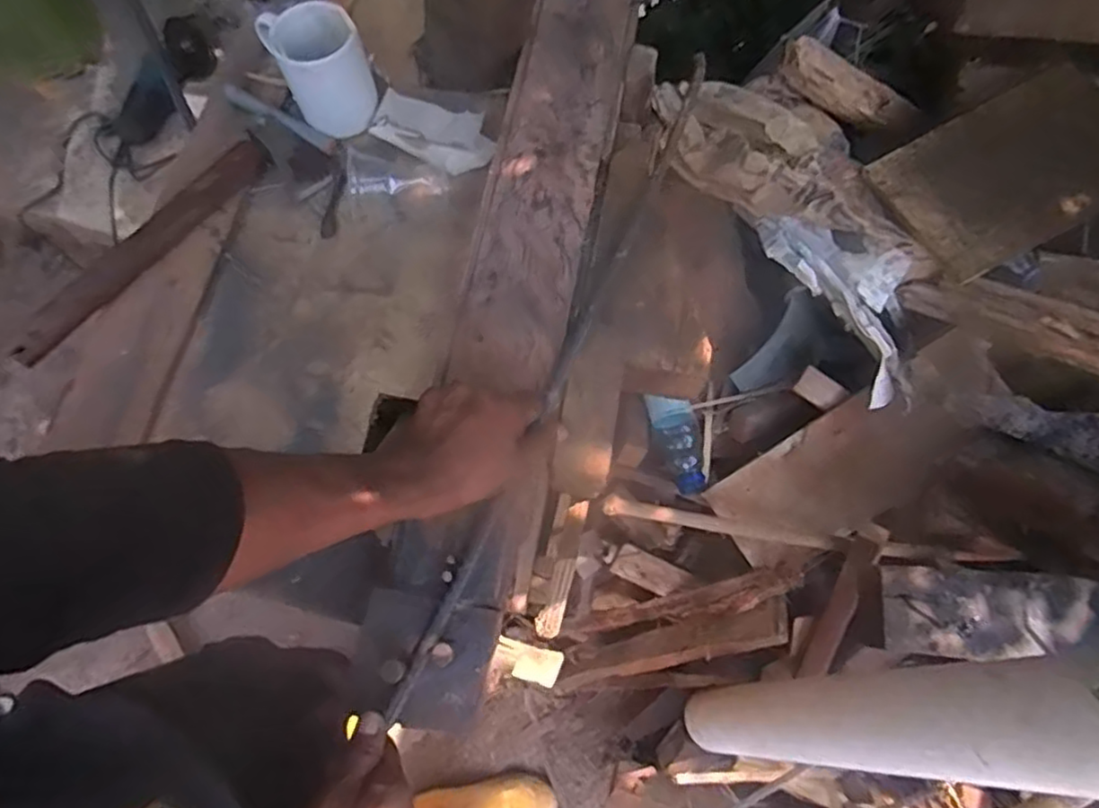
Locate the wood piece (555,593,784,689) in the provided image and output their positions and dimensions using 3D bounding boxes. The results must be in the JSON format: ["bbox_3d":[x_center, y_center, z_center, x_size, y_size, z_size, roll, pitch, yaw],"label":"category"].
[{"bbox_3d":[0.173,0.376,1.041,0.426,0.042,0.062,-33,75,37],"label":"wood piece"}]

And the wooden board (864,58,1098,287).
[{"bbox_3d":[0.581,-0.293,0.851,0.295,0.023,0.200,-28,67,2],"label":"wooden board"}]

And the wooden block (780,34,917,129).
[{"bbox_3d":[0.402,-0.427,0.926,0.202,0.057,0.052,15,77,-22],"label":"wooden block"}]

